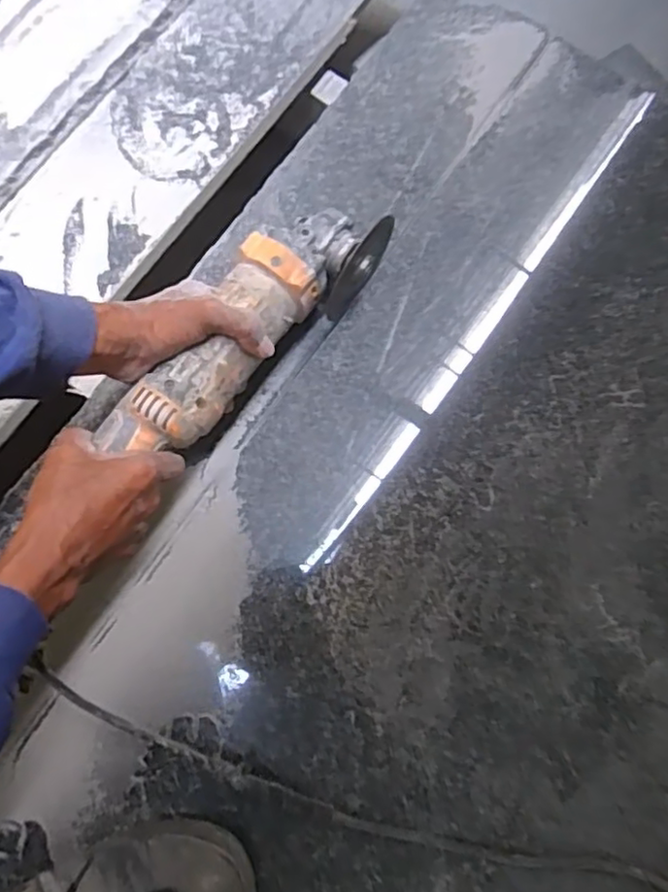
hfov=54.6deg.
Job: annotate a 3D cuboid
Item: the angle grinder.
[{"bbox_3d":[-0.072,-0.097,0.532,0.076,0.079,0.282,41,72,8],"label":"angle grinder"}]

